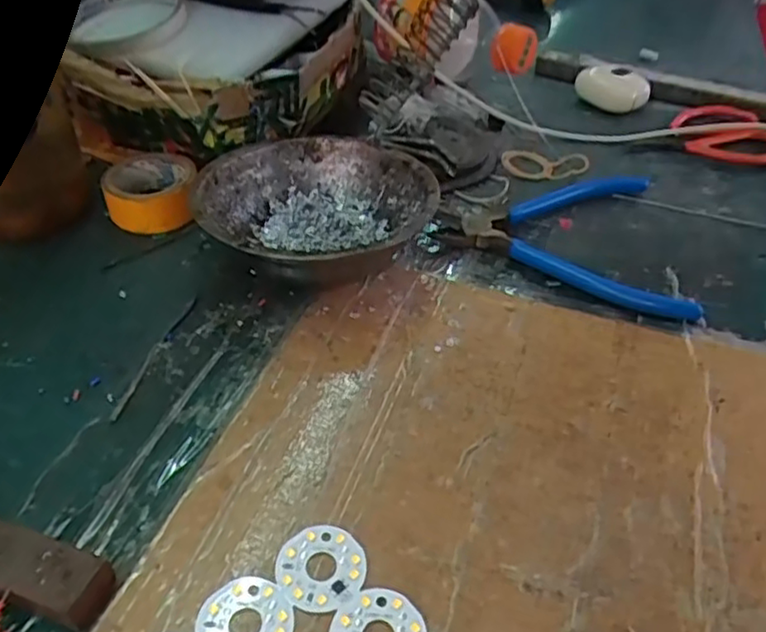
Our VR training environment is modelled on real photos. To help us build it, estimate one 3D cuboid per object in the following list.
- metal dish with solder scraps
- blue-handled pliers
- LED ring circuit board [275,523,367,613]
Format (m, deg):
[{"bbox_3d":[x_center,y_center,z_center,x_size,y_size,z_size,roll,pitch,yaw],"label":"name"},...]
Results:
[{"bbox_3d":[-0.036,-0.052,0.355,0.121,0.042,0.121,1,42,-1],"label":"metal dish with solder scraps"},{"bbox_3d":[0.120,-0.055,0.391,0.142,0.016,0.119,21,45,19],"label":"blue-handled pliers"},{"bbox_3d":[-0.022,0.086,0.228,0.030,0.004,0.030,-30,51,-31],"label":"LED ring circuit board"}]

